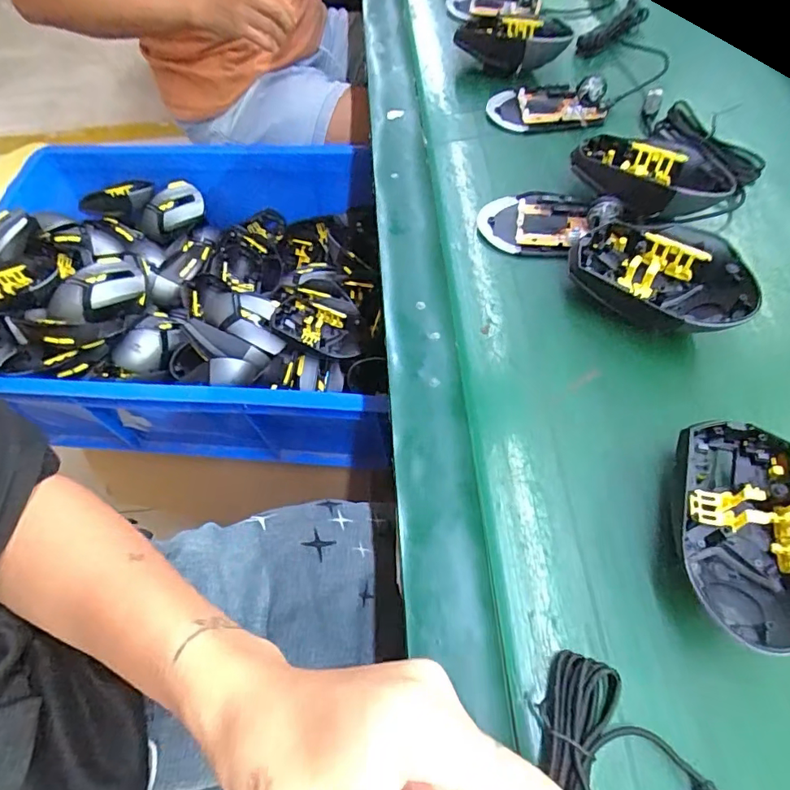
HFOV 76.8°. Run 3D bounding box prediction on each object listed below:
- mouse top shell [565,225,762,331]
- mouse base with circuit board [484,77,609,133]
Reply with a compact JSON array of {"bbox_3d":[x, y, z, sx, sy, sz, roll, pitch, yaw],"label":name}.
[{"bbox_3d":[0.183,-0.080,0.350,0.120,0.047,0.065,26,65,17],"label":"mouse top shell"},{"bbox_3d":[0.144,-0.278,0.477,0.108,0.033,0.059,2,60,4],"label":"mouse base with circuit board"}]

